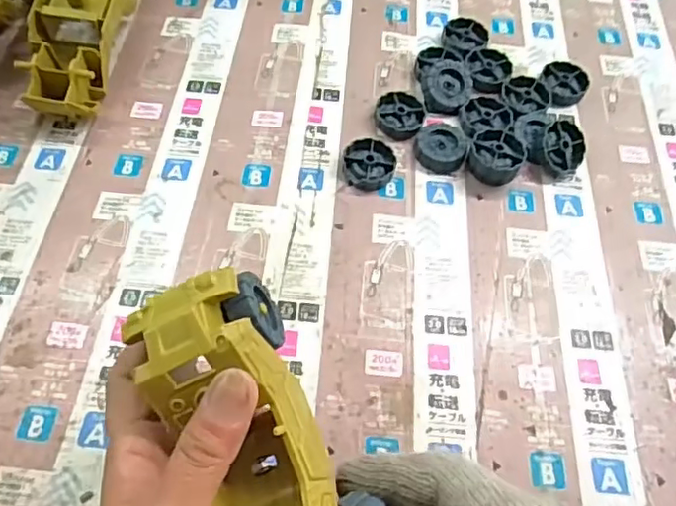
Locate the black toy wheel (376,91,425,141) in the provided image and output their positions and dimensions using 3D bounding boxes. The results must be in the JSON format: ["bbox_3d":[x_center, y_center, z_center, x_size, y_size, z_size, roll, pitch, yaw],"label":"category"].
[{"bbox_3d":[0.048,-0.105,0.467,0.037,0.010,0.043,2,60,-1],"label":"black toy wheel"}]

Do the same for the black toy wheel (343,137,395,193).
[{"bbox_3d":[0.023,-0.065,0.441,0.037,0.012,0.040,1,60,-2],"label":"black toy wheel"}]

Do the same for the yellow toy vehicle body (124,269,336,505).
[{"bbox_3d":[-0.032,0.093,0.253,0.059,0.058,0.172,-21,79,-14],"label":"yellow toy vehicle body"}]

